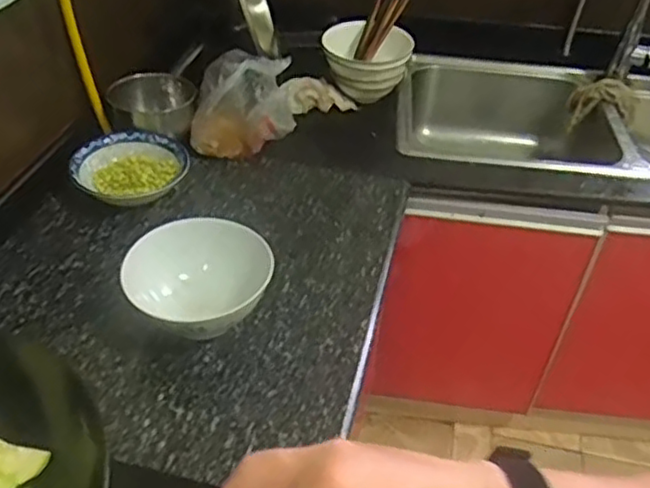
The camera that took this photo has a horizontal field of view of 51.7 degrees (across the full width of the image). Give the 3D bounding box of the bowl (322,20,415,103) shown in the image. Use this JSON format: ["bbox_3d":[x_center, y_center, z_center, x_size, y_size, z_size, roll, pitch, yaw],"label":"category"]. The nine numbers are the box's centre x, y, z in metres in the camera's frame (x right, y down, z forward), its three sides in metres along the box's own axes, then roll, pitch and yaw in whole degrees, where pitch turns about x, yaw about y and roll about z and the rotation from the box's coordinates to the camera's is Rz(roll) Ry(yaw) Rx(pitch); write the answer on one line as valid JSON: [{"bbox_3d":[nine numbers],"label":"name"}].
[{"bbox_3d":[0.079,-0.349,1.316,0.168,0.120,0.153,3,41,-2],"label":"bowl"}]

